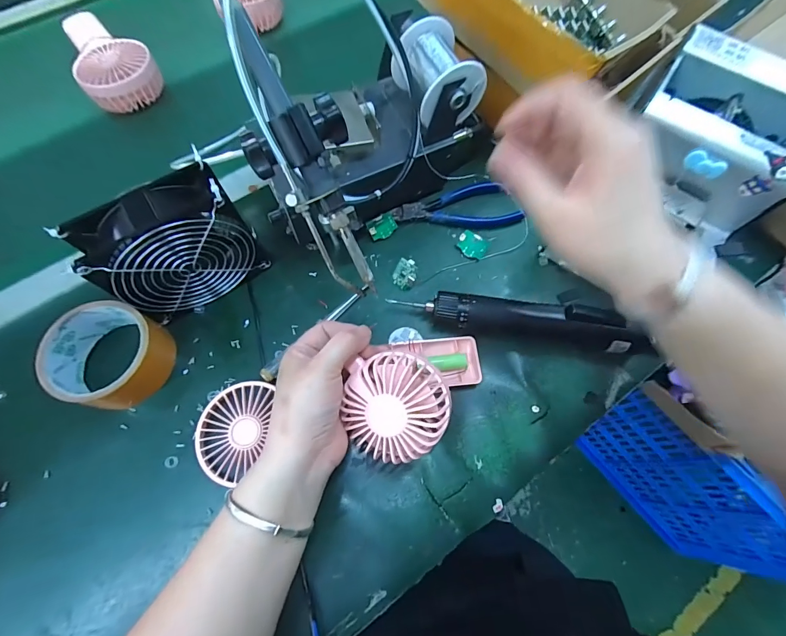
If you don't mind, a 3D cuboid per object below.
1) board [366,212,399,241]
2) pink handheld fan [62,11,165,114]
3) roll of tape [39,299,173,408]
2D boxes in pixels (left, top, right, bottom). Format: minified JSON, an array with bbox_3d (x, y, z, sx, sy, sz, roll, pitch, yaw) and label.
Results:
[{"bbox_3d":[-0.011,-0.098,0.410,0.033,0.004,0.023,-32,102,-18],"label":"board"},{"bbox_3d":[-0.366,-0.336,0.478,0.084,0.046,0.174,-36,74,-12],"label":"pink handheld fan"},{"bbox_3d":[-0.249,0.034,0.340,0.090,0.056,0.084,0,70,0],"label":"roll of tape"}]

